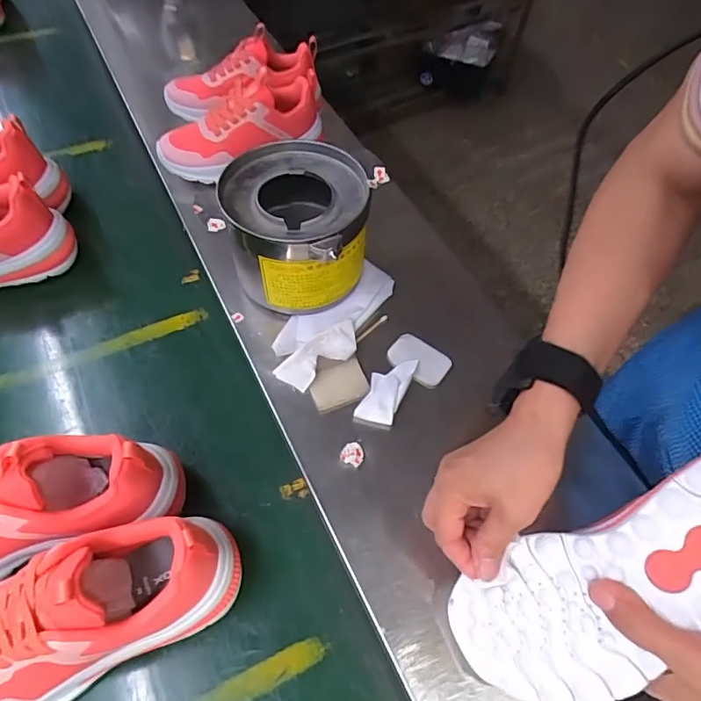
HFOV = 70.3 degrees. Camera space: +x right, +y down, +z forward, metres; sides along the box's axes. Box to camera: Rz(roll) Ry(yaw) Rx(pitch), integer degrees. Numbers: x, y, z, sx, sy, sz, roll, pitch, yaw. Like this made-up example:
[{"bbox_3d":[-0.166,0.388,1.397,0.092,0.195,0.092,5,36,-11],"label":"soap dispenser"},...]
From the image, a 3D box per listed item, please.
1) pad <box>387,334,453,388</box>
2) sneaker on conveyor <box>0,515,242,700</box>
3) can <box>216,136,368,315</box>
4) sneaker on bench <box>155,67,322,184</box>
[{"bbox_3d":[0.070,0.008,0.502,0.062,0.004,0.042,33,61,16],"label":"pad"},{"bbox_3d":[-0.202,0.188,0.346,0.245,0.110,0.091,-18,60,-15],"label":"sneaker on conveyor"},{"bbox_3d":[-0.055,-0.123,0.514,0.139,0.111,0.138,1,58,-2],"label":"can"},{"bbox_3d":[-0.138,-0.285,0.613,0.208,0.089,0.092,-26,62,-4],"label":"sneaker on bench"}]

